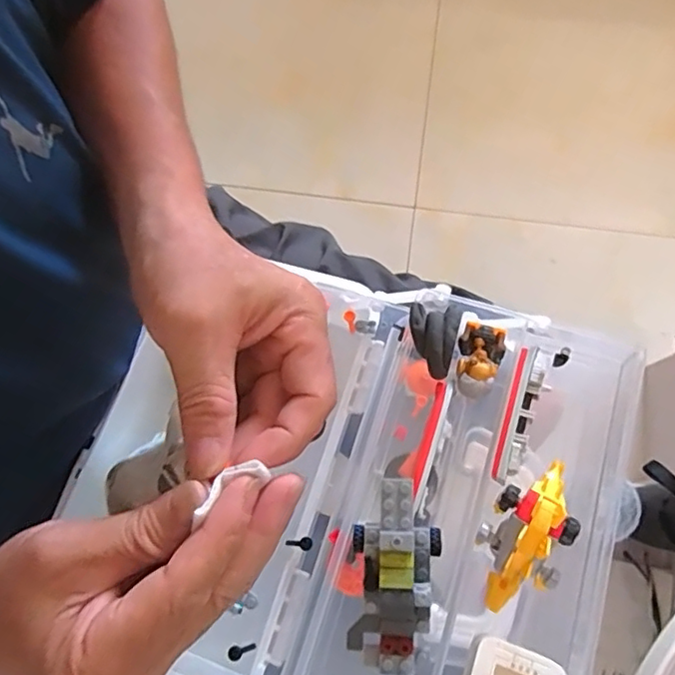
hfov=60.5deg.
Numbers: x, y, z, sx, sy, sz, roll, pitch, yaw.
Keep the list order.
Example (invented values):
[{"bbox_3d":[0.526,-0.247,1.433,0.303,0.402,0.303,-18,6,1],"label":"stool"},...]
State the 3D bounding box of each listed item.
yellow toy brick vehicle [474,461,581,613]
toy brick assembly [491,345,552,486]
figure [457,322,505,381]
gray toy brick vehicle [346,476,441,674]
[{"bbox_3d":[0.087,0.093,0.272,0.035,0.031,0.071,23,78,7],"label":"yellow toy brick vehicle"},{"bbox_3d":[0.098,0.041,0.306,0.017,0.007,0.073,17,77,6],"label":"toy brick assembly"},{"bbox_3d":[0.078,0.008,0.317,0.025,0.012,0.032,25,78,8],"label":"figure"},{"bbox_3d":[0.027,0.114,0.276,0.038,0.025,0.088,7,76,3],"label":"gray toy brick vehicle"}]

